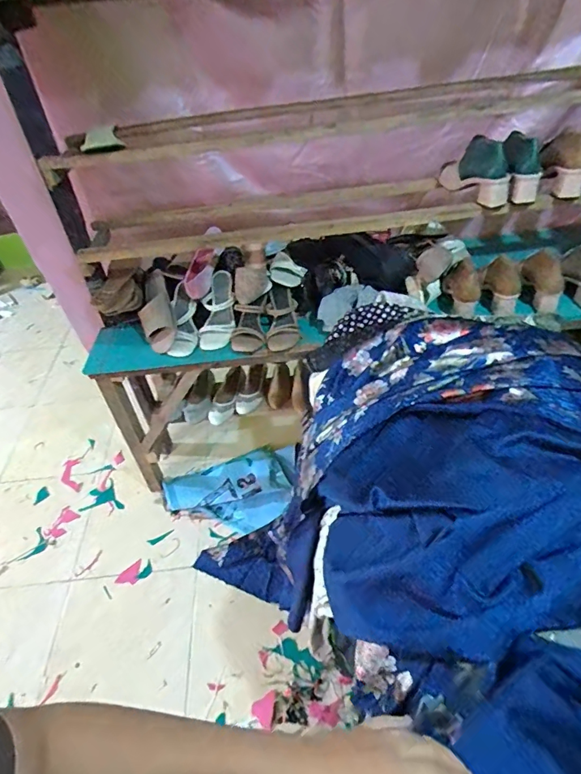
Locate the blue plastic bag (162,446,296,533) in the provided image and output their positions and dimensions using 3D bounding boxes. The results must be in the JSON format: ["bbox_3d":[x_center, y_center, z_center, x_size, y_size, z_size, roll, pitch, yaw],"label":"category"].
[{"bbox_3d":[-0.180,0.353,1.488,0.463,0.064,0.291,-22,49,-15],"label":"blue plastic bag"}]

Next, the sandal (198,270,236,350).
[{"bbox_3d":[-0.190,-0.208,1.152,0.084,0.054,0.222,4,81,9],"label":"sandal"}]

